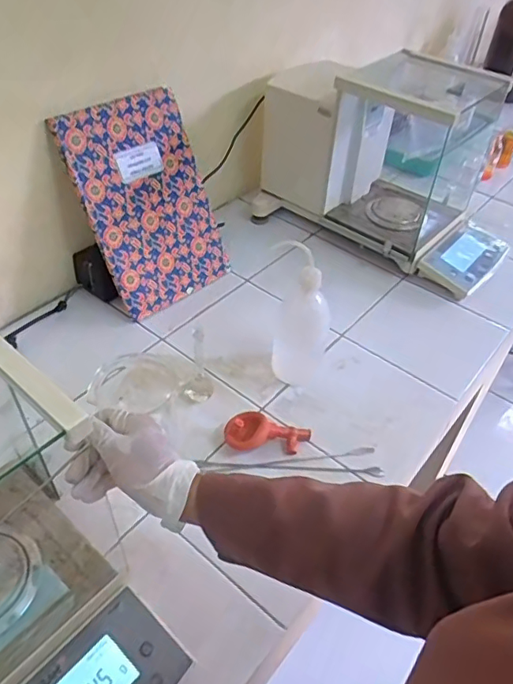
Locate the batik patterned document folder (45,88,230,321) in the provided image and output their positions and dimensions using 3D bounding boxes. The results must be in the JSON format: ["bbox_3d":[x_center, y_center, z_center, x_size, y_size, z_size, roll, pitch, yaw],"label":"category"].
[{"bbox_3d":[-0.168,-0.221,0.857,0.220,0.307,0.013,-34,26,-34],"label":"batik patterned document folder"}]

